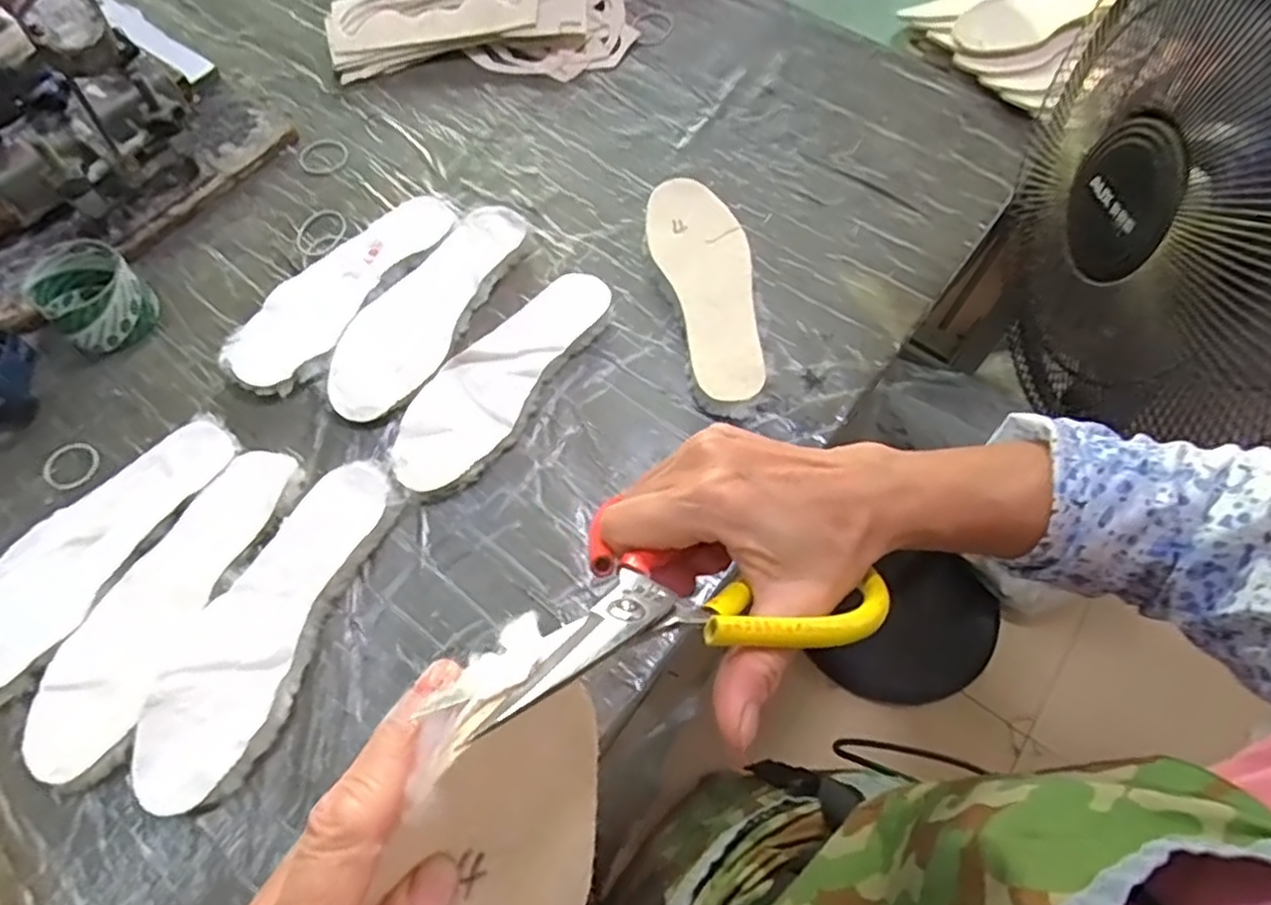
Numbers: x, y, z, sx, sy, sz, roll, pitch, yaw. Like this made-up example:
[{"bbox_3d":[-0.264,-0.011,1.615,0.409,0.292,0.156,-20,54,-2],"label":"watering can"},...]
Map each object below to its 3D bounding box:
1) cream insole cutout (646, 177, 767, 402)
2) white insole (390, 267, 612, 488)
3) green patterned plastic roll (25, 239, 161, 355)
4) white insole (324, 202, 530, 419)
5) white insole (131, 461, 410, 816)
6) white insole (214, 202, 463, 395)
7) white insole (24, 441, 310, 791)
[{"bbox_3d":[0.072,-0.160,0.663,0.086,0.013,0.245,-12,68,-8],"label":"cream insole cutout"},{"bbox_3d":[-0.116,-0.073,0.635,0.083,0.013,0.255,33,67,13],"label":"white insole"},{"bbox_3d":[-0.494,-0.142,0.650,0.086,0.053,0.079,1,64,-2],"label":"green patterned plastic roll"},{"bbox_3d":[-0.192,-0.141,0.662,0.083,0.005,0.259,25,65,9],"label":"white insole"},{"bbox_3d":[-0.271,0.123,0.533,0.089,0.023,0.264,20,65,7],"label":"white insole"},{"bbox_3d":[-0.274,-0.159,0.671,0.089,0.016,0.256,27,64,13],"label":"white insole"},{"bbox_3d":[-0.357,0.106,0.536,0.085,0.011,0.261,20,65,7],"label":"white insole"}]

